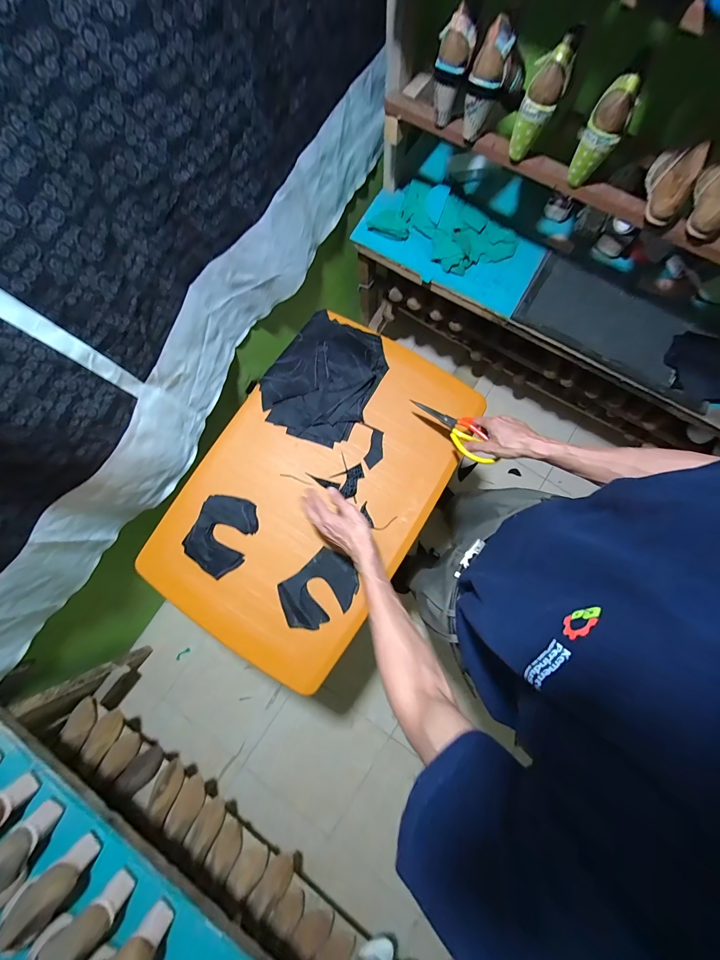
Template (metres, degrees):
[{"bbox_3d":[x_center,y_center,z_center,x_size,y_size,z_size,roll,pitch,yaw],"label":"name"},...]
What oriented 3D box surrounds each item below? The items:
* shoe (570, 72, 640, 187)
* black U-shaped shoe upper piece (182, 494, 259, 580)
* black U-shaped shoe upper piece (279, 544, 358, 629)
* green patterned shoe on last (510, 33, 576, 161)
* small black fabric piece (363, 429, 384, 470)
[{"bbox_3d":[0.461,-0.660,0.639,0.070,0.150,0.071,24,81,5],"label":"shoe"},{"bbox_3d":[-0.300,0.114,0.725,0.131,0.012,0.166,24,81,6],"label":"black U-shaped shoe upper piece"},{"bbox_3d":[-0.083,0.226,0.690,0.163,0.013,0.119,-39,81,-6],"label":"black U-shaped shoe upper piece"},{"bbox_3d":[0.346,-0.720,0.648,0.066,0.150,0.075,24,81,5],"label":"green patterned shoe on last"},{"bbox_3d":[0.036,-0.070,0.766,0.037,0.006,0.090,19,81,5],"label":"small black fabric piece"}]

